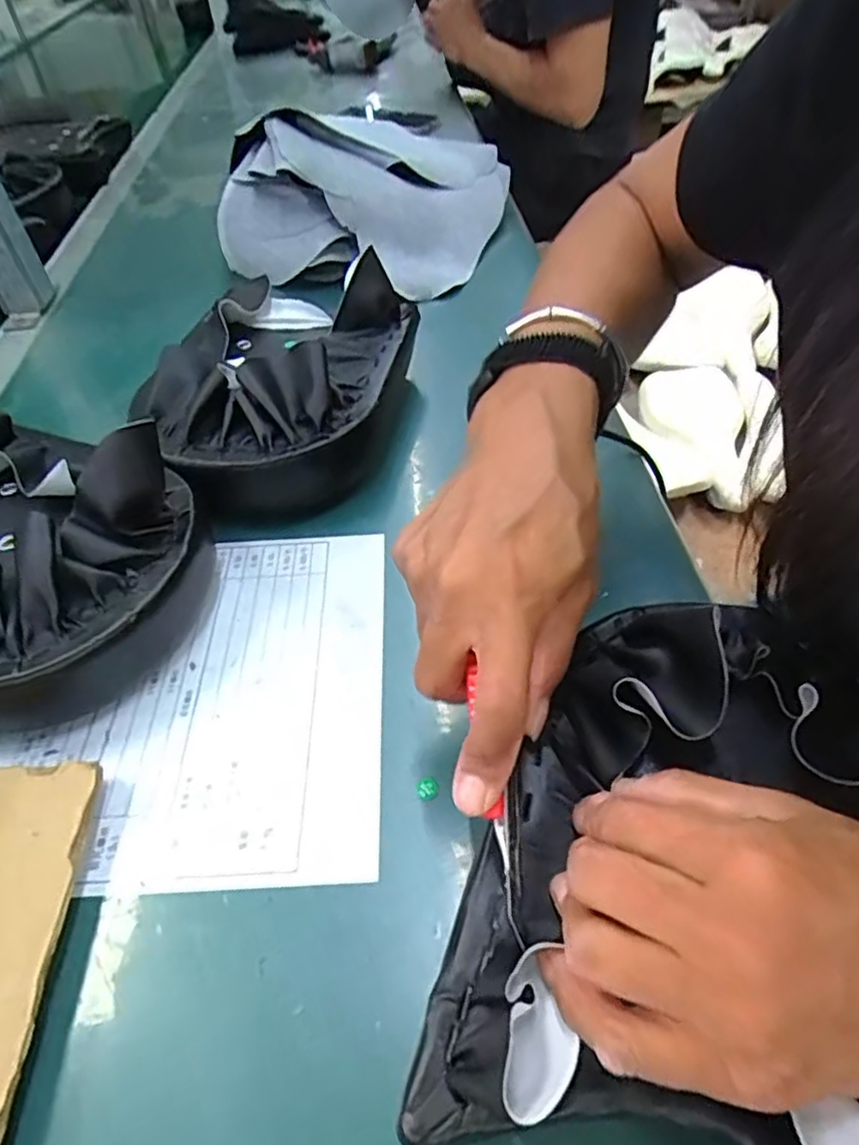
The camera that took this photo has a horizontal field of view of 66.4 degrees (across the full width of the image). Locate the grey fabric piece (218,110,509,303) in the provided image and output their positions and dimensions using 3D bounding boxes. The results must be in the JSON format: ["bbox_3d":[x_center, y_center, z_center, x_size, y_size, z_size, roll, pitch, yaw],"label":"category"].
[{"bbox_3d":[-0.070,-0.419,0.703,0.270,0.108,0.289,10,49,13],"label":"grey fabric piece"}]

